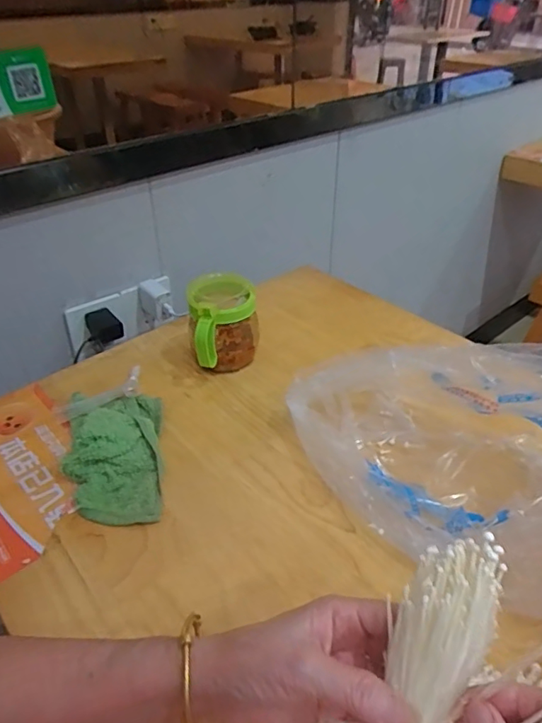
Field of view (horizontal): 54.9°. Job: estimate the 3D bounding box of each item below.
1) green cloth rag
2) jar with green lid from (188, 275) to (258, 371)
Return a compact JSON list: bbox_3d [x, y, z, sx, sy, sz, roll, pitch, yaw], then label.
[{"bbox_3d":[-0.156,0.083,0.509,0.094,0.044,0.159,-5,37,-8],"label":"green cloth rag"},{"bbox_3d":[-0.054,-0.037,0.623,0.082,0.103,0.087,0,37,0],"label":"jar with green lid"}]

